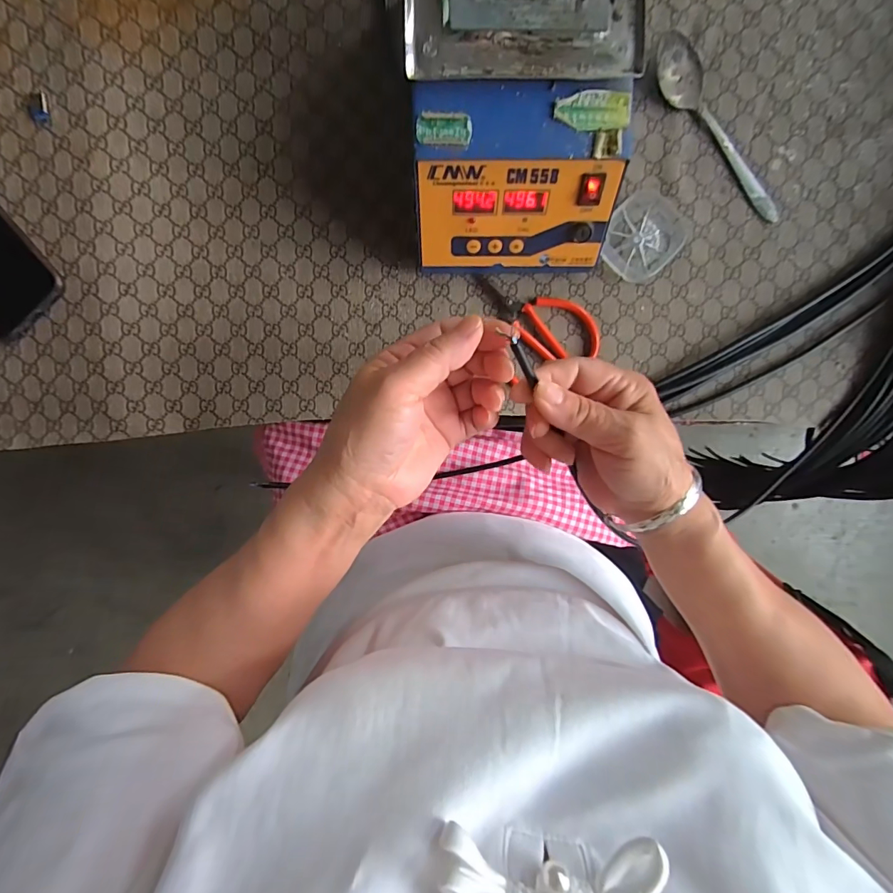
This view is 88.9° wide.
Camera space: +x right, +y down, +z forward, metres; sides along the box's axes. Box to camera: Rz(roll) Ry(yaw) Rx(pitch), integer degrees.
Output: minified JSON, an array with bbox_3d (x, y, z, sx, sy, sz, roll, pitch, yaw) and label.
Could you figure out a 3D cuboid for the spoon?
[{"bbox_3d":[0.214,-0.246,0.358,0.032,0.011,0.161,-37,95,5],"label":"spoon"}]

